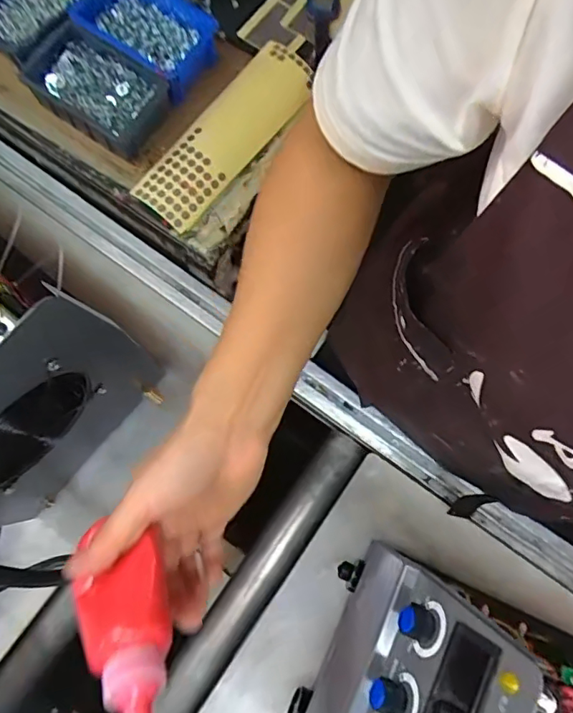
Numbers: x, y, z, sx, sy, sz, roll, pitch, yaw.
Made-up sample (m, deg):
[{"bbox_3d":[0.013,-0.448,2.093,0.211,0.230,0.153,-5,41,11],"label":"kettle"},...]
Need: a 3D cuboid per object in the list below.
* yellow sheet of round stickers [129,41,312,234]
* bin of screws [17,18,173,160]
[{"bbox_3d":[-0.068,-0.272,0.619,0.080,0.025,0.271,38,78,3],"label":"yellow sheet of round stickers"},{"bbox_3d":[-0.224,-0.315,0.601,0.166,0.044,0.100,35,80,1],"label":"bin of screws"}]

